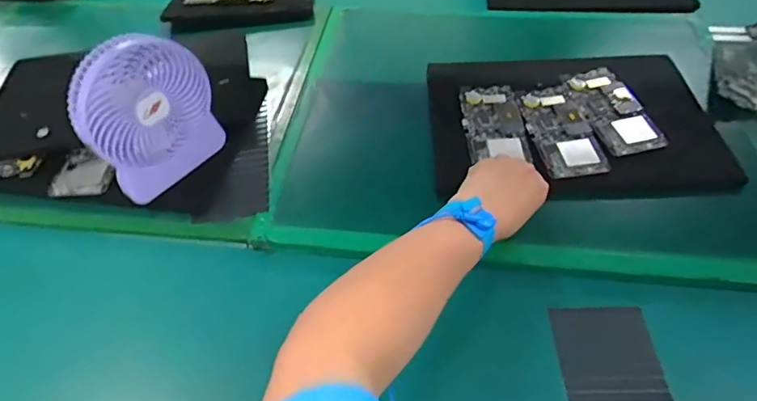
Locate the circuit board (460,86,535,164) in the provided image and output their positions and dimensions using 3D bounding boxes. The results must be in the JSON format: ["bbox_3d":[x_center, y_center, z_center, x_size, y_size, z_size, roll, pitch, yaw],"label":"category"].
[{"bbox_3d":[0.144,-0.098,0.627,0.071,0.016,0.130,-1,50,1],"label":"circuit board"}]

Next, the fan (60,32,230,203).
[{"bbox_3d":[-0.249,-0.086,0.560,0.043,0.178,0.144,31,57,25],"label":"fan"}]

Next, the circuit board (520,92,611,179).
[{"bbox_3d":[0.227,-0.087,0.624,0.071,0.019,0.144,-6,50,-3],"label":"circuit board"}]

